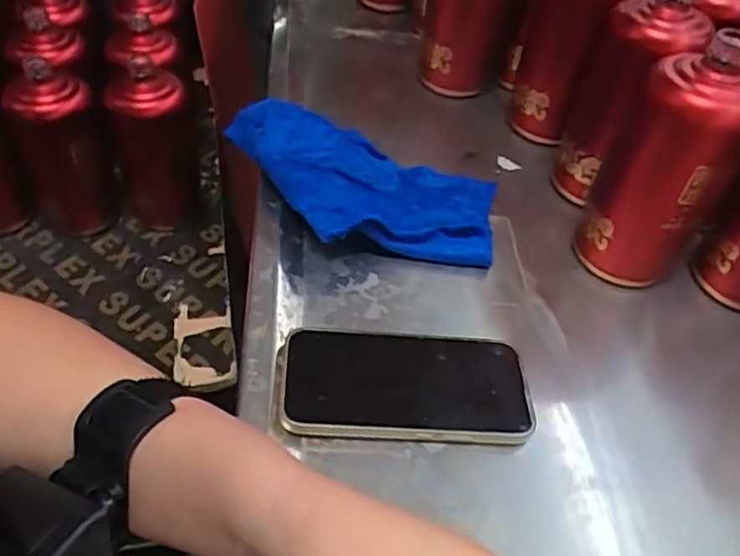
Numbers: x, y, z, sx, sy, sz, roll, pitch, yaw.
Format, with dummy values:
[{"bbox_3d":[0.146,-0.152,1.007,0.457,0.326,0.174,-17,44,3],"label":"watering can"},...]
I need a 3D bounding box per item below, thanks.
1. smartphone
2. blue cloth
[{"bbox_3d":[0.024,0.064,0.397,0.155,0.013,0.077,2,48,-2],"label":"smartphone"},{"bbox_3d":[-0.012,-0.075,0.504,0.230,0.048,0.135,10,49,5],"label":"blue cloth"}]

